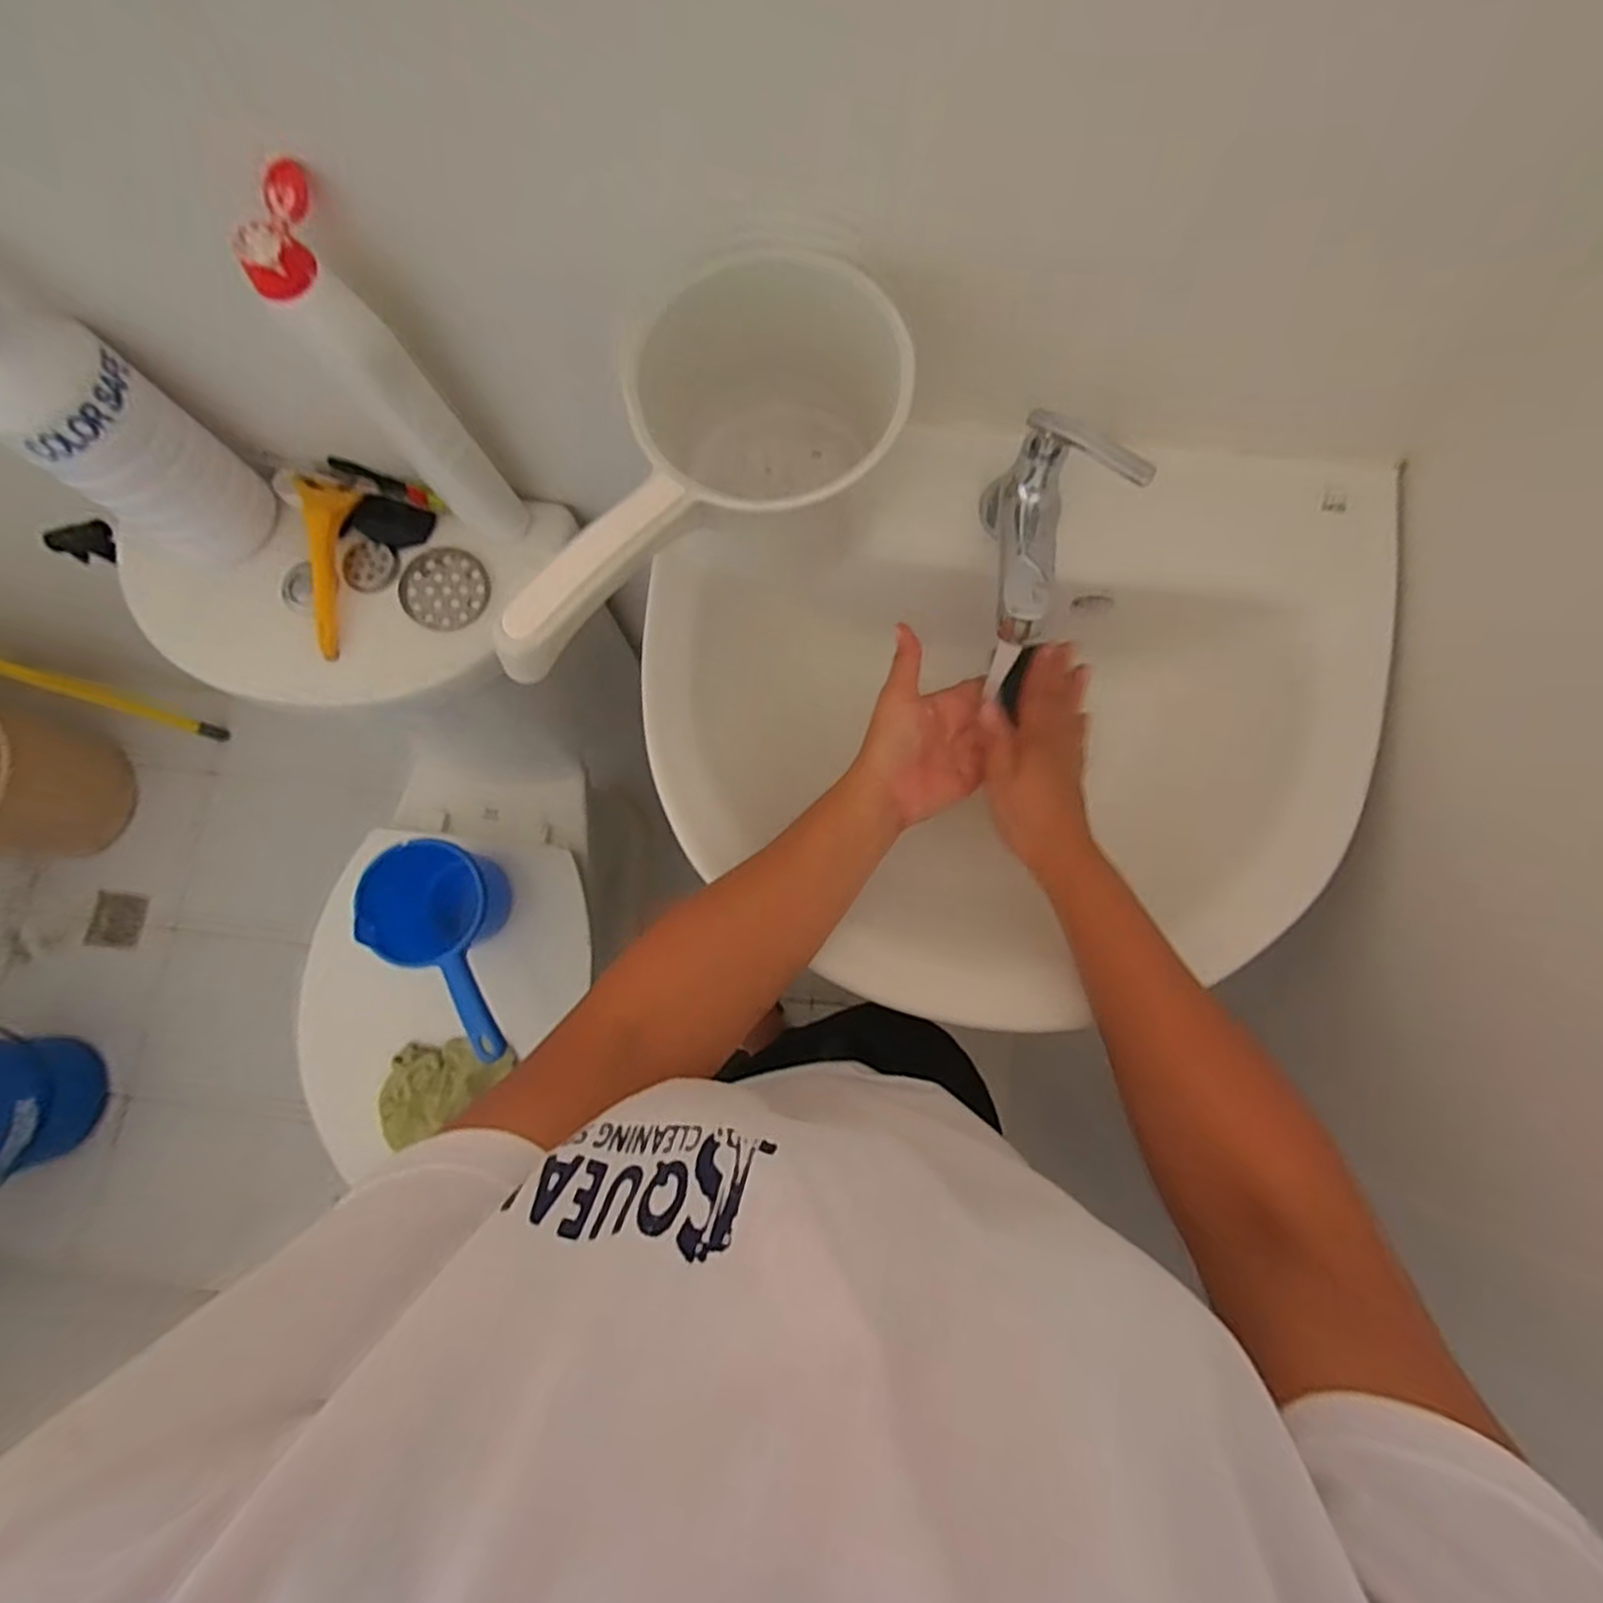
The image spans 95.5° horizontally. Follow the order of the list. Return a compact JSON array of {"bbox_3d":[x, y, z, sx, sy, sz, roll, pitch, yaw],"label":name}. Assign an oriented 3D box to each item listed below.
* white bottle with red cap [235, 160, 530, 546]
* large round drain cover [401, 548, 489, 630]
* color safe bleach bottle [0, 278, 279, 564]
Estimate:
[{"bbox_3d":[-0.264,-0.266,0.491,0.061,0.251,0.053,-43,81,-6],"label":"white bottle with red cap"},{"bbox_3d":[-0.298,-0.178,0.612,0.075,0.014,0.066,22,82,5],"label":"large round drain cover"},{"bbox_3d":[-0.496,-0.262,0.527,0.069,0.196,0.096,33,82,7],"label":"color safe bleach bottle"}]

